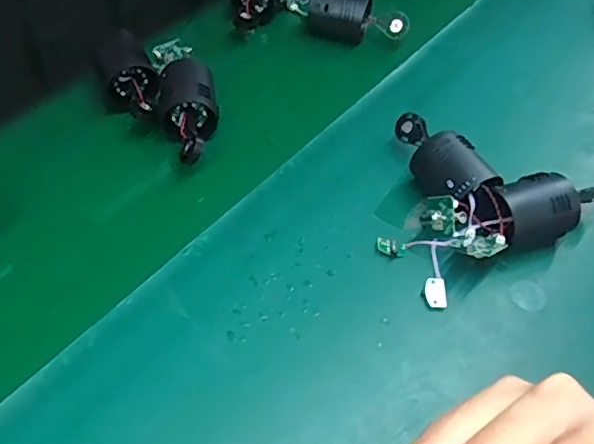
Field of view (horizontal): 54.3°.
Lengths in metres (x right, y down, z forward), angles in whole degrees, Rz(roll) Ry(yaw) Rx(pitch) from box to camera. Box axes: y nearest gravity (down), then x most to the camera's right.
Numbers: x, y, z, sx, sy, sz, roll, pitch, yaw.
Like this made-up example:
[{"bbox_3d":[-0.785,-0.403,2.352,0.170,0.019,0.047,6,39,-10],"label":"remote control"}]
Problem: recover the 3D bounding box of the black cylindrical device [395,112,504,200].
[{"bbox_3d":[0.127,-0.061,0.526,0.049,0.041,0.119,-19,42,-17],"label":"black cylindrical device"}]

